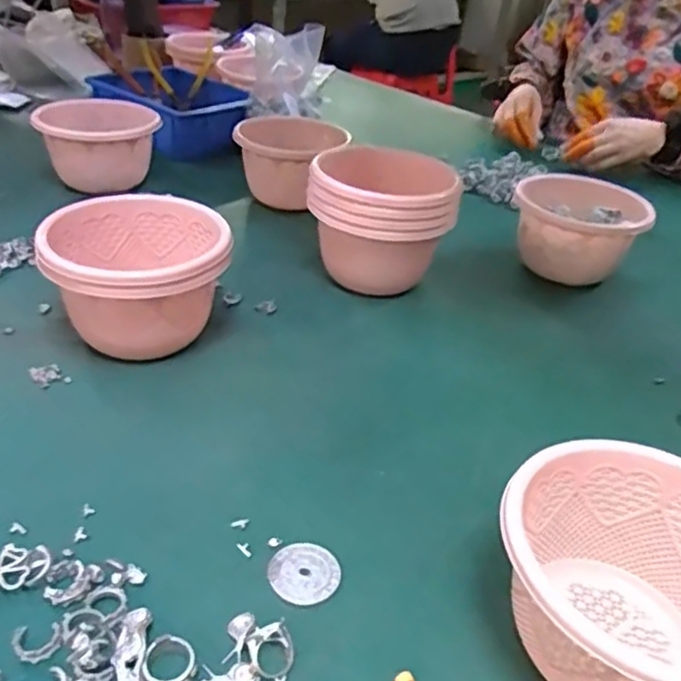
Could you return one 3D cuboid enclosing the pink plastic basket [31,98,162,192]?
[{"bbox_3d":[-0.305,-0.244,0.843,0.146,0.092,0.126,-5,36,-16],"label":"pink plastic basket"}]

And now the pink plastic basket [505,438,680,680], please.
[{"bbox_3d":[0.158,0.136,0.359,0.143,0.091,0.136,4,34,-3],"label":"pink plastic basket"}]

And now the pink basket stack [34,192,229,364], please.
[{"bbox_3d":[-0.173,-0.048,0.569,0.147,0.099,0.139,-18,41,-31],"label":"pink basket stack"}]

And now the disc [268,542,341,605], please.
[{"bbox_3d":[-0.022,0.141,0.404,0.042,0.005,0.041,4,34,-3],"label":"disc"}]

